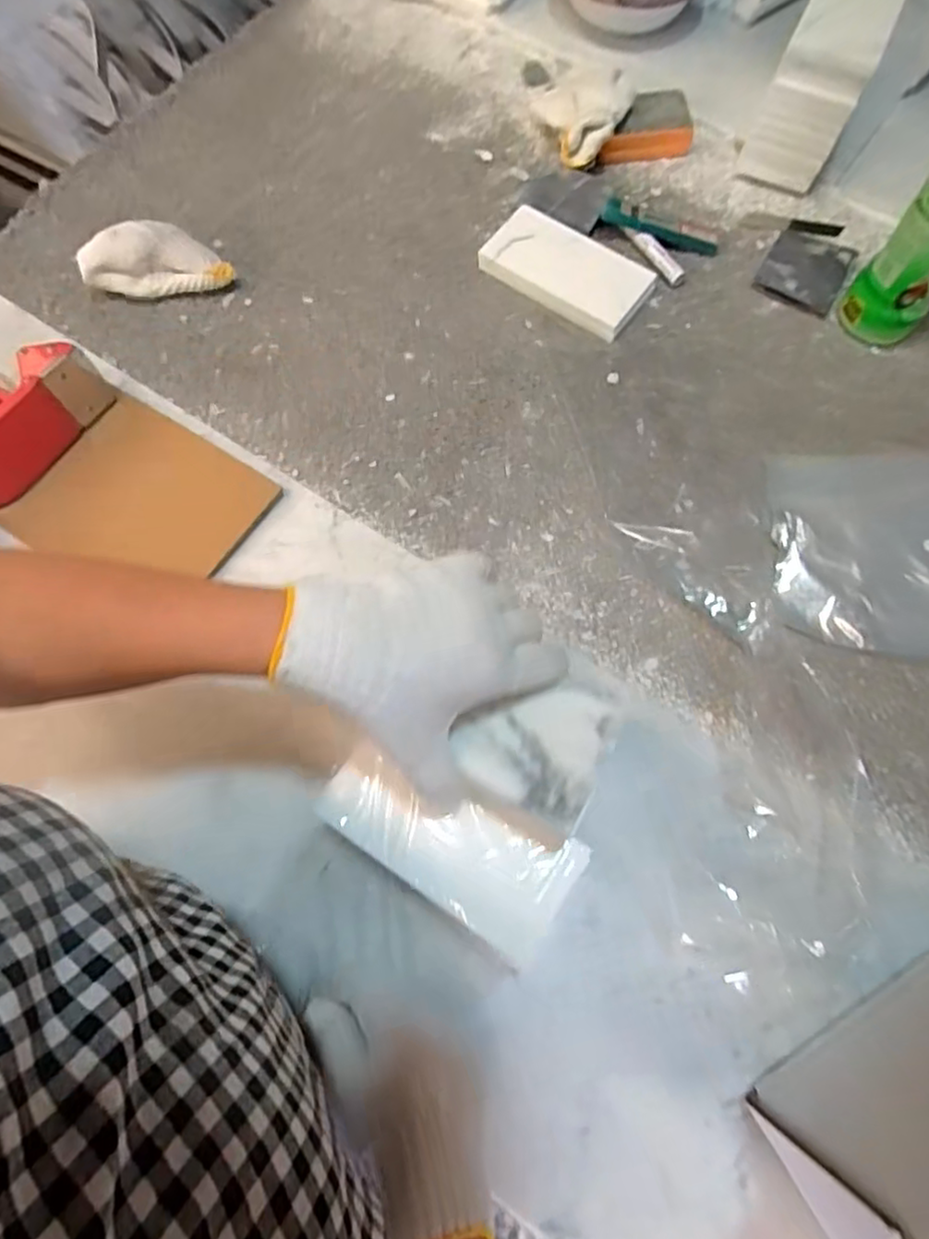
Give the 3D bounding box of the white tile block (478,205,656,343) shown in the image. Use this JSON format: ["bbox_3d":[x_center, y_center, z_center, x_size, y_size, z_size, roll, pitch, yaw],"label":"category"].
[{"bbox_3d":[0.095,-0.325,0.609,0.151,0.018,0.085,35,73,11],"label":"white tile block"}]

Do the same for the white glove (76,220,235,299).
[{"bbox_3d":[-0.275,-0.320,0.583,0.132,0.045,0.051,-8,70,-4],"label":"white glove"}]

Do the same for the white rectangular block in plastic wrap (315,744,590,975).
[{"bbox_3d":[-0.010,0.134,0.381,0.146,0.013,0.072,27,72,5],"label":"white rectangular block in plastic wrap"}]

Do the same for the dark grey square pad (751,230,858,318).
[{"bbox_3d":[0.328,-0.339,0.628,0.075,0.010,0.094,29,72,9],"label":"dark grey square pad"}]

